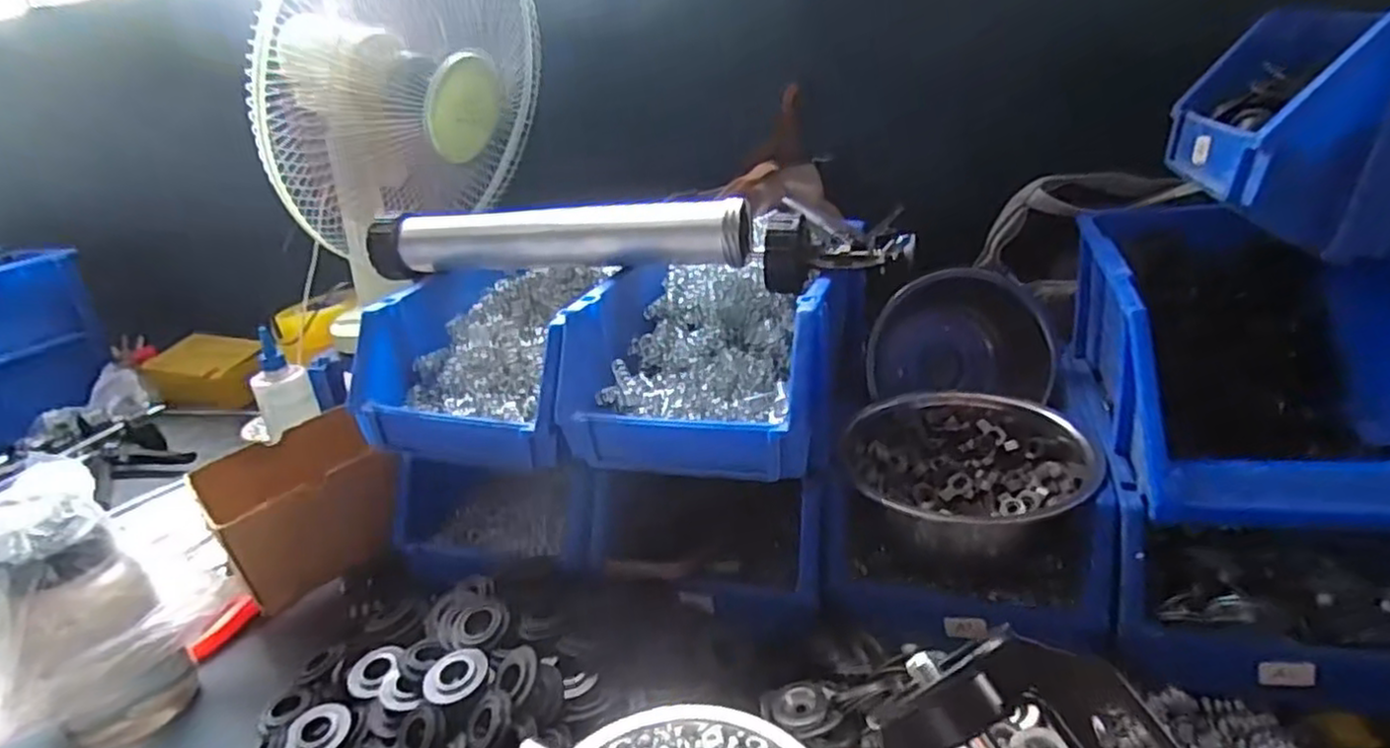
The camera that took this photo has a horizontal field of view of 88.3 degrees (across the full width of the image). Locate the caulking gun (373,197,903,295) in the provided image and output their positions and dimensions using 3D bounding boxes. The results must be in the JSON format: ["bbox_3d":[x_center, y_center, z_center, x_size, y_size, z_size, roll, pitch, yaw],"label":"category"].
[{"bbox_3d":[-0.060,-0.135,0.677,0.495,0.064,0.133,2,24,20],"label":"caulking gun"}]

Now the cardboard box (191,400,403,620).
[{"bbox_3d":[-0.393,0.146,0.720,0.143,0.129,0.150,16,31,42],"label":"cardboard box"}]

